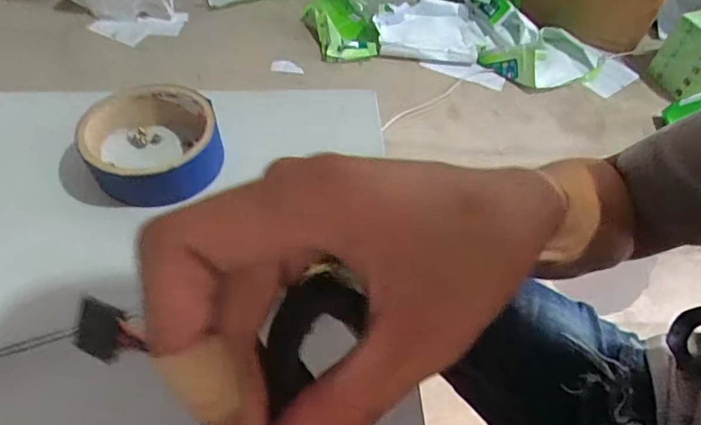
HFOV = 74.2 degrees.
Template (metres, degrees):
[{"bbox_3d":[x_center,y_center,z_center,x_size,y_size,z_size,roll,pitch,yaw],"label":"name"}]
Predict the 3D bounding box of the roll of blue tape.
[{"bbox_3d":[-0.133,-0.048,0.319,0.087,0.037,0.086,2,55,-3],"label":"roll of blue tape"}]

